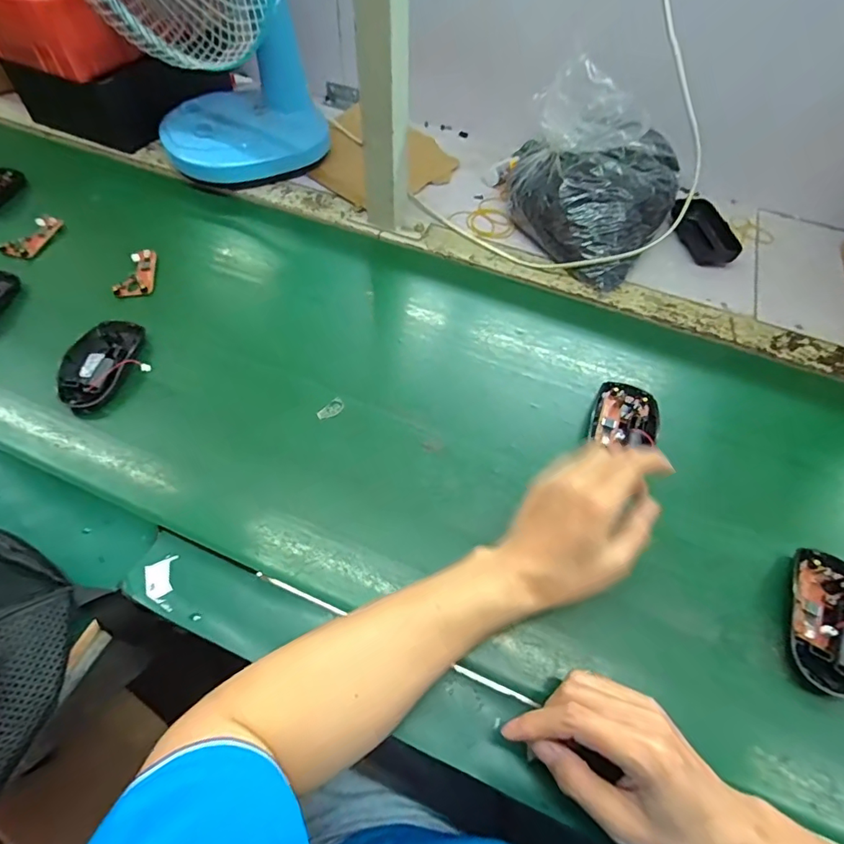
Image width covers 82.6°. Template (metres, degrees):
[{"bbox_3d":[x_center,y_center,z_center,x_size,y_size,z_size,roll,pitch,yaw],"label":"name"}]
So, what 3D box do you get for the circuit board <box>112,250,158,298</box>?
[{"bbox_3d":[-0.318,-0.166,0.534,0.037,0.011,0.064,-6,58,-7],"label":"circuit board"}]

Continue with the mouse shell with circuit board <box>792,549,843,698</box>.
[{"bbox_3d":[0.307,0.147,0.356,0.049,0.024,0.103,25,60,12],"label":"mouse shell with circuit board"}]

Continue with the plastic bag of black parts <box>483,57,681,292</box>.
[{"bbox_3d":[0.194,-0.301,0.562,0.164,0.141,0.246,-29,64,-19],"label":"plastic bag of black parts"}]

